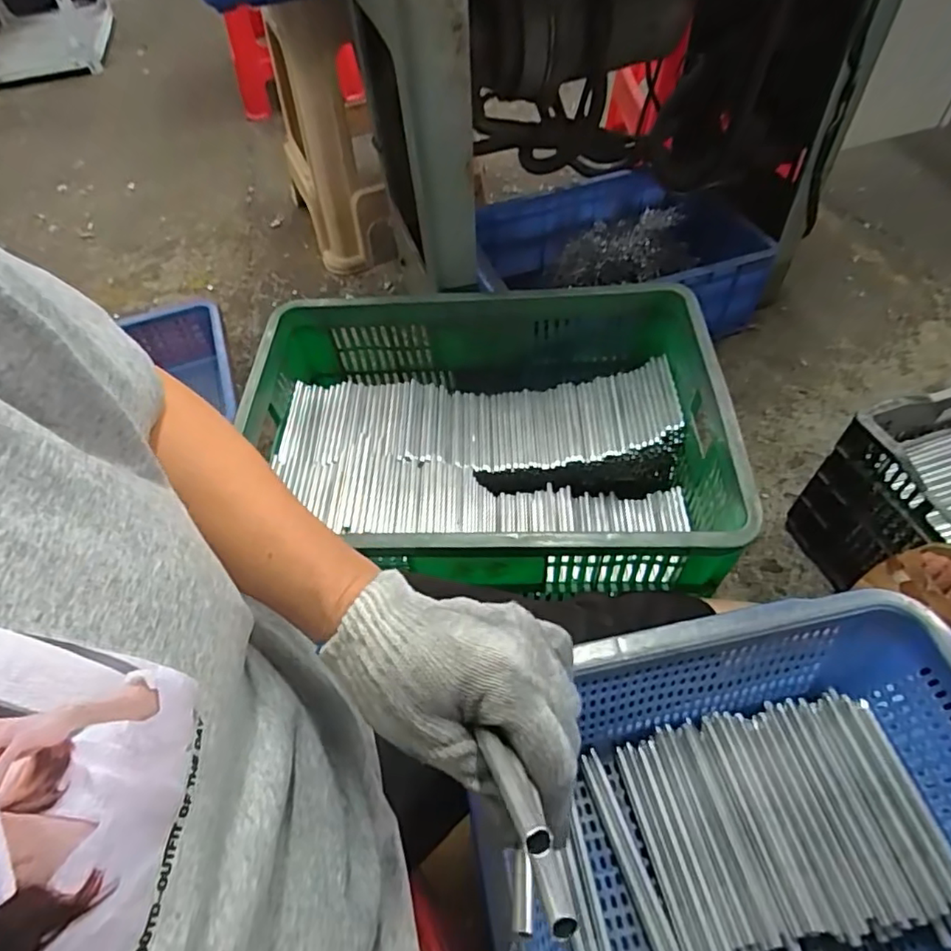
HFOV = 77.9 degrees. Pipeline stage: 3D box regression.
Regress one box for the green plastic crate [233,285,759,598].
[{"bbox_3d":[-0.003,-0.037,0.814,0.628,0.207,0.420,0,55,4],"label":"green plastic crate"}]

